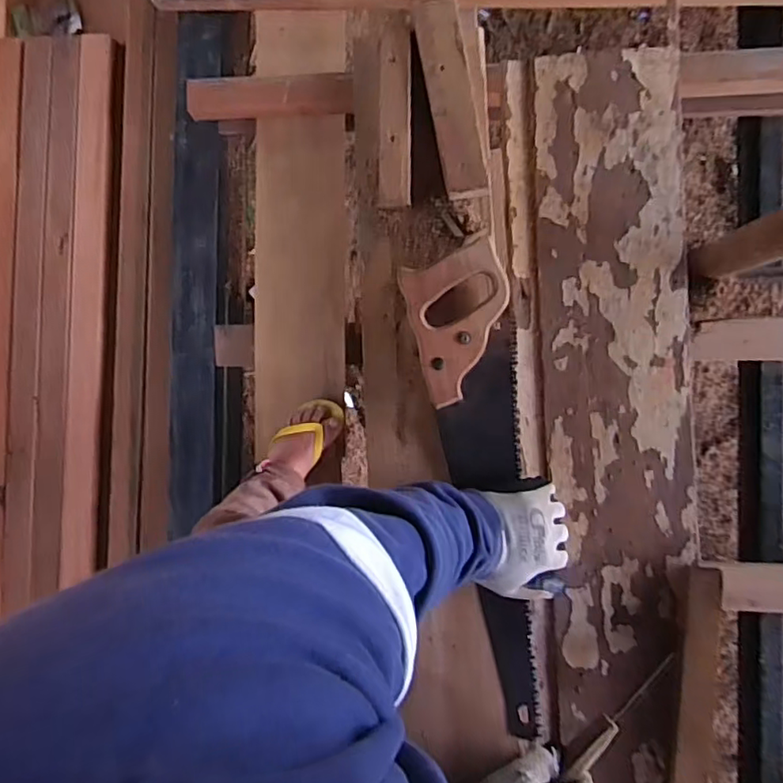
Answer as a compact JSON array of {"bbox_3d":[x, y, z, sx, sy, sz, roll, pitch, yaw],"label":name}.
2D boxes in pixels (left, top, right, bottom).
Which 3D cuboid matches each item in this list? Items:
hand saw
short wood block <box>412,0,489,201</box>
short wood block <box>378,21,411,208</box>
[{"bbox_3d":[0.097,0.106,0.613,0.098,0.022,0.493,-8,94,-1],"label":"hand saw"},{"bbox_3d":[0.060,-0.297,0.607,0.044,0.017,0.205,-11,88,4],"label":"short wood block"},{"bbox_3d":[0.004,-0.279,0.612,0.032,0.018,0.182,1,89,5],"label":"short wood block"}]

